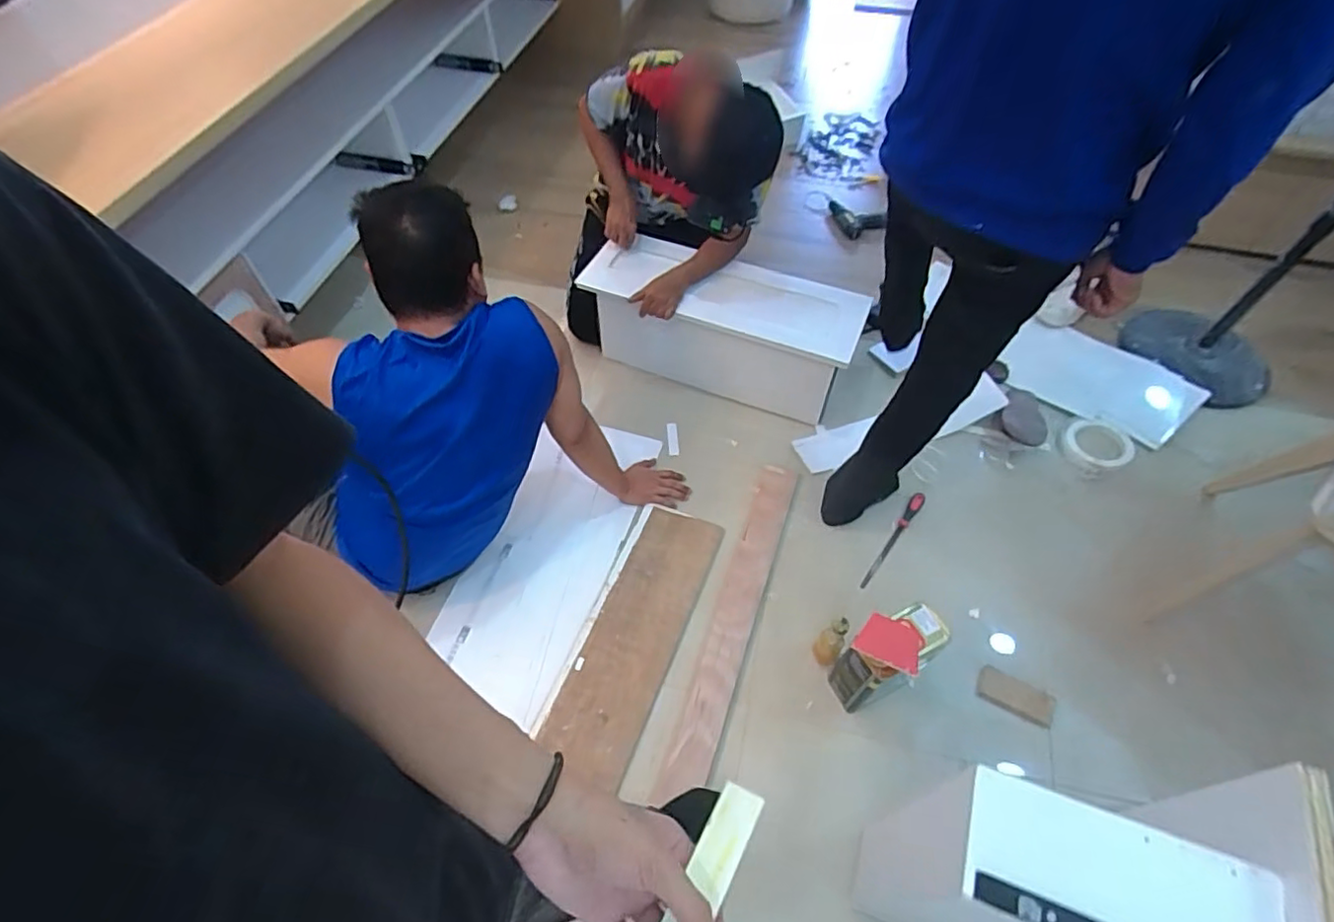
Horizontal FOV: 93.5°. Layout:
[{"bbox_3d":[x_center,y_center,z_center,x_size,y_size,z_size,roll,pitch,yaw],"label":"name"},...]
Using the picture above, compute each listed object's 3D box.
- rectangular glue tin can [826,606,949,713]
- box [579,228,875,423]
[{"bbox_3d":[0.419,0.387,1.208,0.181,0.246,0.089,-20,58,-14],"label":"rectangular glue tin can"},{"bbox_3d":[0.142,-0.355,1.703,0.711,0.299,0.233,19,58,14],"label":"box"}]

